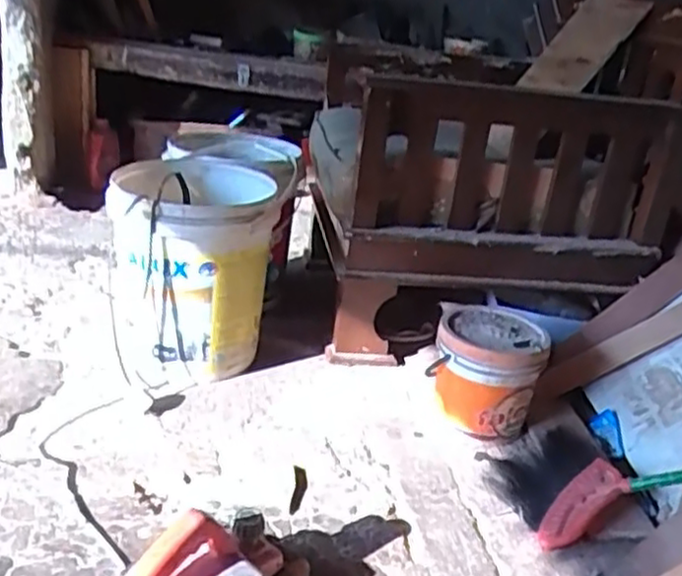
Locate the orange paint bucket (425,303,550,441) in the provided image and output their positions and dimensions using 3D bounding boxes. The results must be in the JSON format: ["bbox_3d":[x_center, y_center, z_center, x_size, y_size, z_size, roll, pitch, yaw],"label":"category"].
[{"bbox_3d":[0.271,0.163,1.382,0.202,0.194,0.177,12,24,13],"label":"orange paint bucket"}]

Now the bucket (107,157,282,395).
[{"bbox_3d":[-0.299,-0.035,1.486,0.304,0.380,0.344,1,24,-11],"label":"bucket"}]

